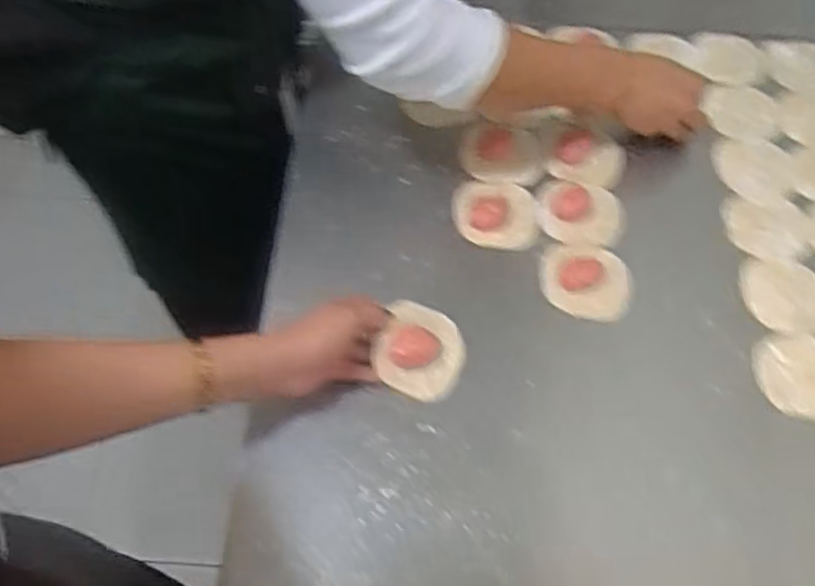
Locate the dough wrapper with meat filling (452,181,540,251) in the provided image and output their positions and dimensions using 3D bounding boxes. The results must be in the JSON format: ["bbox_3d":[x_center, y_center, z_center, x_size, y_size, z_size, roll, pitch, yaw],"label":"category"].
[{"bbox_3d":[0.088,-0.084,0.704,0.083,0.017,0.079,0,62,-1],"label":"dough wrapper with meat filling"}]

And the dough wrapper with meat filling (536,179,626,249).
[{"bbox_3d":[0.172,-0.079,0.704,0.088,0.014,0.071,20,64,9],"label":"dough wrapper with meat filling"}]

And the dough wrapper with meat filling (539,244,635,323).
[{"bbox_3d":[0.169,-0.013,0.665,0.086,0.011,0.074,10,63,5],"label":"dough wrapper with meat filling"}]

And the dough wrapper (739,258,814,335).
[{"bbox_3d":[0.354,0.002,0.660,0.085,0.009,0.078,0,62,-1],"label":"dough wrapper"}]

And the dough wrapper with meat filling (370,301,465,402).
[{"bbox_3d":[0.013,0.051,0.601,0.074,0.012,0.074,29,82,-9],"label":"dough wrapper with meat filling"}]

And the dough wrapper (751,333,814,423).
[{"bbox_3d":[0.348,0.073,0.622,0.082,0.004,0.079,0,62,-1],"label":"dough wrapper"}]

